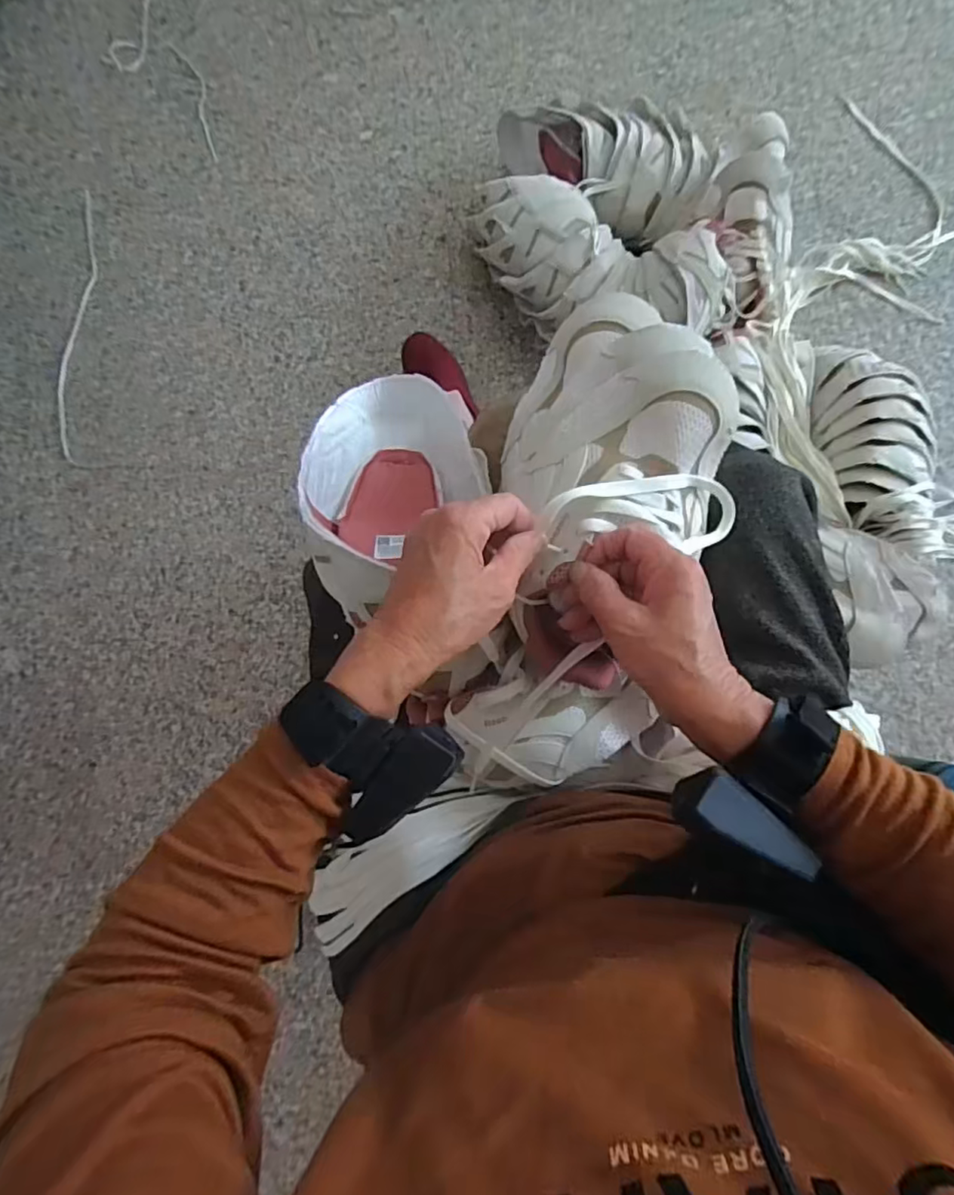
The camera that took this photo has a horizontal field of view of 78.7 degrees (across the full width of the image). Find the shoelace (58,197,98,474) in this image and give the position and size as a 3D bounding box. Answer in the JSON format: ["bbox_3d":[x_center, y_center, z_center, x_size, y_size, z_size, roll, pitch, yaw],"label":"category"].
[{"bbox_3d":[-0.687,-0.466,1.000,0.062,0.006,0.507,-3,83,4],"label":"shoelace"}]

